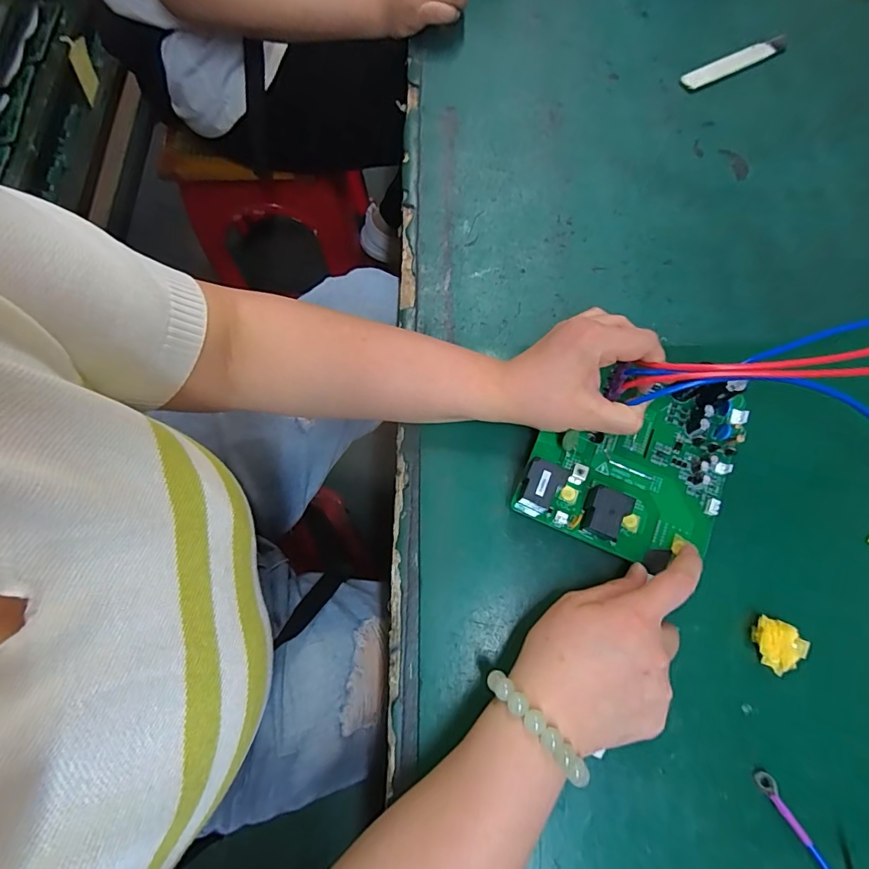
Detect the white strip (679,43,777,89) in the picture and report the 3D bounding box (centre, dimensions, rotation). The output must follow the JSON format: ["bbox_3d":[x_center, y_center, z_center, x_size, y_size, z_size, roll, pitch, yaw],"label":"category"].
[{"bbox_3d":[0.320,-0.403,0.522,0.118,0.009,0.020,-30,74,-10],"label":"white strip"}]

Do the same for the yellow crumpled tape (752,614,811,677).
[{"bbox_3d":[0.242,0.149,0.334,0.040,0.015,0.033,21,72,7],"label":"yellow crumpled tape"}]

